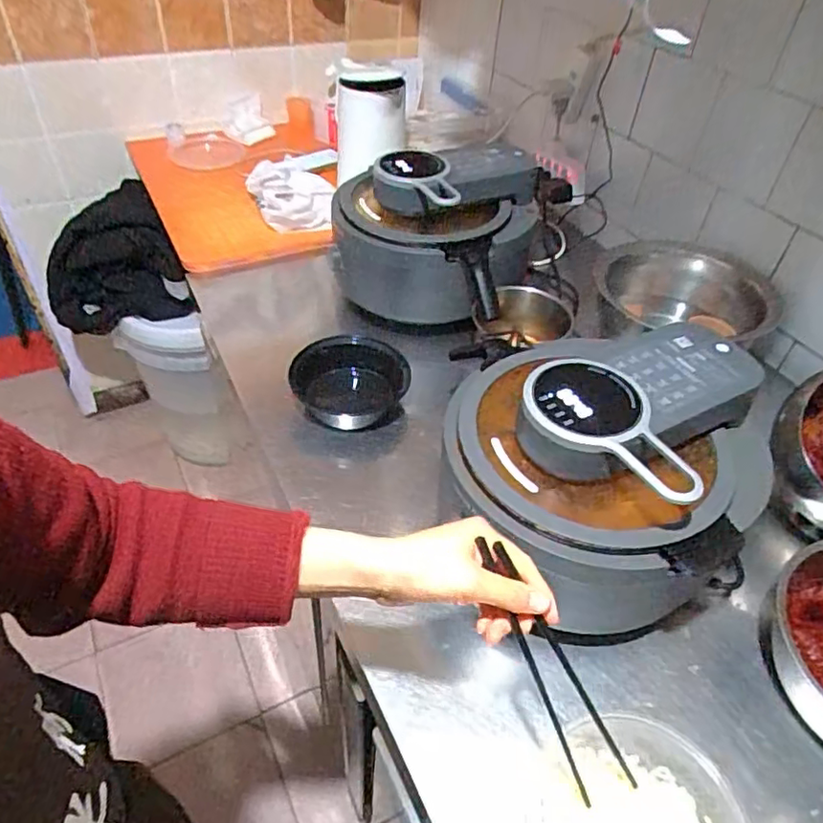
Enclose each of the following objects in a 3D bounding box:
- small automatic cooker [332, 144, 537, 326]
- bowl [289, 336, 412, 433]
[{"bbox_3d":[0.032,-0.289,0.975,0.280,0.217,0.259,2,44,-2],"label":"small automatic cooker"},{"bbox_3d":[-0.091,-0.040,0.879,0.176,0.063,0.172,2,44,-2],"label":"bowl"}]

